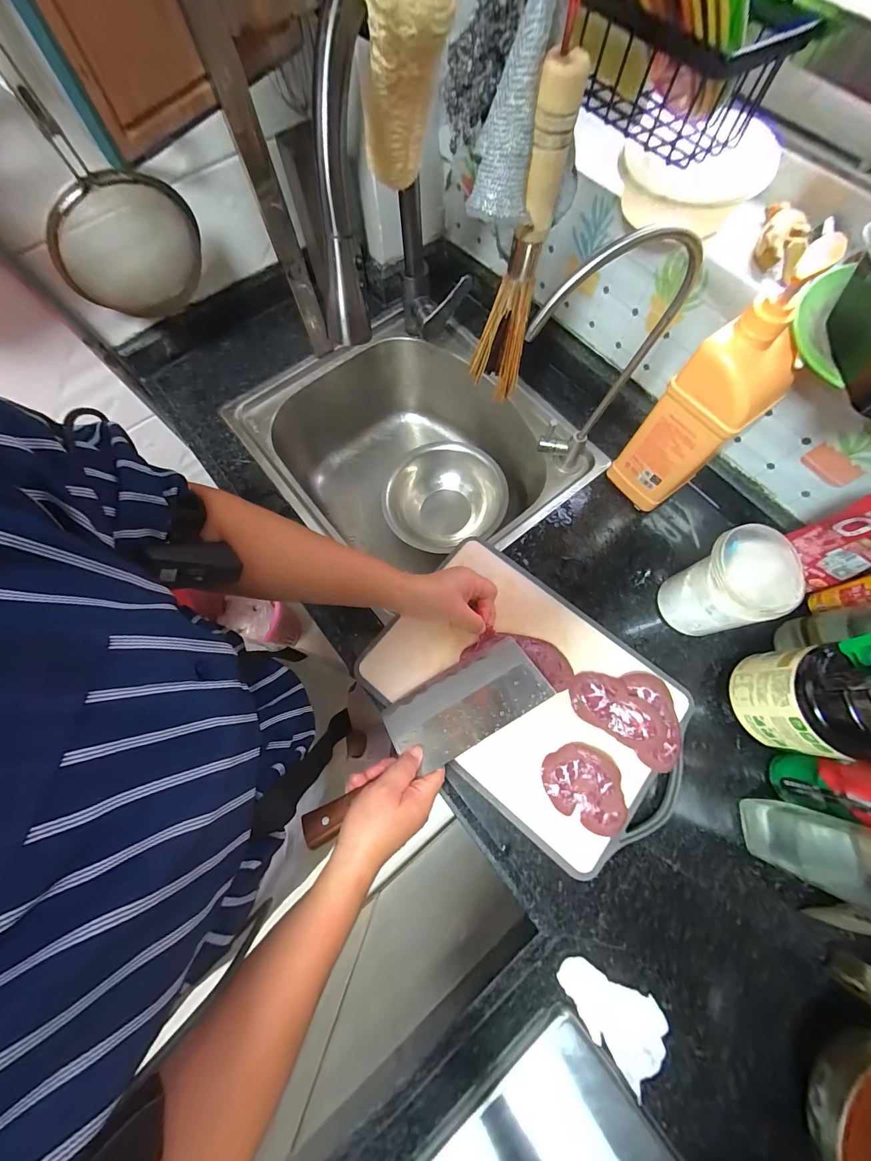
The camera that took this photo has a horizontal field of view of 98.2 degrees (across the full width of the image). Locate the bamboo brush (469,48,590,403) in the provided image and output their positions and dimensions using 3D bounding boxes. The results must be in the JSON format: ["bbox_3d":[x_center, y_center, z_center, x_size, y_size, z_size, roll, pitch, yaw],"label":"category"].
[{"bbox_3d":[0.071,-0.281,0.352,0.049,0.251,0.030,1,73,1],"label":"bamboo brush"}]

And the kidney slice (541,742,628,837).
[{"bbox_3d":[0.158,0.221,0.397,0.079,0.012,0.087,-7,72,-2],"label":"kidney slice"}]

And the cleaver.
[{"bbox_3d":[-0.009,0.167,0.401,0.275,0.024,0.088,-32,50,-12],"label":"cleaver"}]

